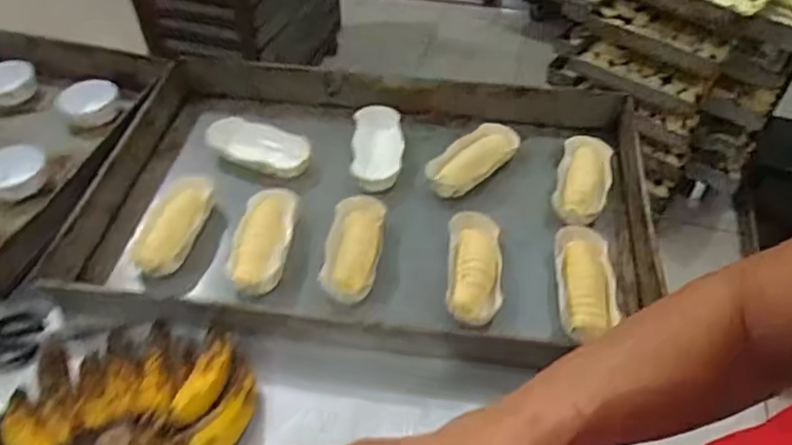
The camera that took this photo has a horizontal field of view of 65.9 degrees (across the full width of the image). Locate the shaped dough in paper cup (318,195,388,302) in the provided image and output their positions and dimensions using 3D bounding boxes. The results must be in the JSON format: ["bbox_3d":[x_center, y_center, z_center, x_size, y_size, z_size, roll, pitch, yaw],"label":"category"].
[{"bbox_3d":[-0.047,0.022,0.723,0.060,0.039,0.151,6,48,3],"label":"shaped dough in paper cup"}]

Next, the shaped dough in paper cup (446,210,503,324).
[{"bbox_3d":[0.089,0.052,0.698,0.059,0.033,0.148,5,48,2],"label":"shaped dough in paper cup"}]

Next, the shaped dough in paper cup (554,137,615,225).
[{"bbox_3d":[0.243,-0.056,0.794,0.063,0.031,0.139,13,49,12],"label":"shaped dough in paper cup"}]

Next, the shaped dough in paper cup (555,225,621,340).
[{"bbox_3d":[0.211,0.064,0.685,0.066,0.027,0.155,7,48,6],"label":"shaped dough in paper cup"}]

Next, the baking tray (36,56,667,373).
[{"bbox_3d":[-0.028,-0.035,0.768,0.646,0.088,0.417,7,48,6],"label":"baking tray"}]

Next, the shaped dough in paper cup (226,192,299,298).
[{"bbox_3d":[-0.156,0.021,0.724,0.065,0.044,0.148,6,48,3],"label":"shaped dough in paper cup"}]

